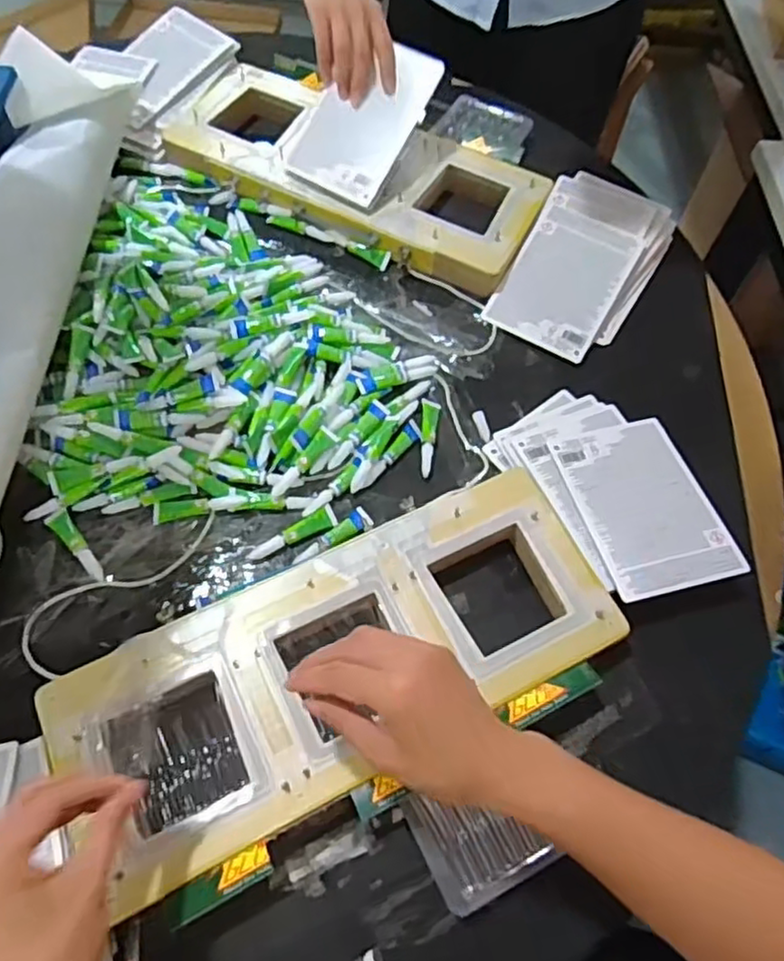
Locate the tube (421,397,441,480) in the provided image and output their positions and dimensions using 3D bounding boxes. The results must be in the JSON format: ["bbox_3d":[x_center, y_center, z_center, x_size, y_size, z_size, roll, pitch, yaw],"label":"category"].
[{"bbox_3d":[0.036,-0.041,0.650,0.018,0.009,0.081,4,61,0],"label":"tube"}]

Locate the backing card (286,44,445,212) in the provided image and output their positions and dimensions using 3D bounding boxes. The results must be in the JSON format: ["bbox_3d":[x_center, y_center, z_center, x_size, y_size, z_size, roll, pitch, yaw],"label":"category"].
[{"bbox_3d":[-0.032,-0.391,0.741,0.113,0.015,0.172,30,94,10],"label":"backing card"}]

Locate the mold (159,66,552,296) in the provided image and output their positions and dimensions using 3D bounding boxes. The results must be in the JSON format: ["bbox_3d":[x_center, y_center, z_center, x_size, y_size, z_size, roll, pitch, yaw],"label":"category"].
[{"bbox_3d":[-0.047,-0.360,0.792,0.438,0.049,0.179,25,63,11],"label":"mold"}]

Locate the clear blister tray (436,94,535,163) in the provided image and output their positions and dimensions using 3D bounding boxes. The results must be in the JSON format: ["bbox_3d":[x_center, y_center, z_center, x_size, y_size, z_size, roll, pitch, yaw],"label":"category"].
[{"bbox_3d":[0.115,-0.435,0.835,0.110,0.022,0.131,16,62,6],"label":"clear blister tray"}]

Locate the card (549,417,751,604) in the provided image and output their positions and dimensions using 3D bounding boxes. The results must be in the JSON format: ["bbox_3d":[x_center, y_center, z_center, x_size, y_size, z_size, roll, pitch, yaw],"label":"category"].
[{"bbox_3d":[0.222,0.019,0.604,0.114,0.008,0.167,-12,57,-8],"label":"card"}]

